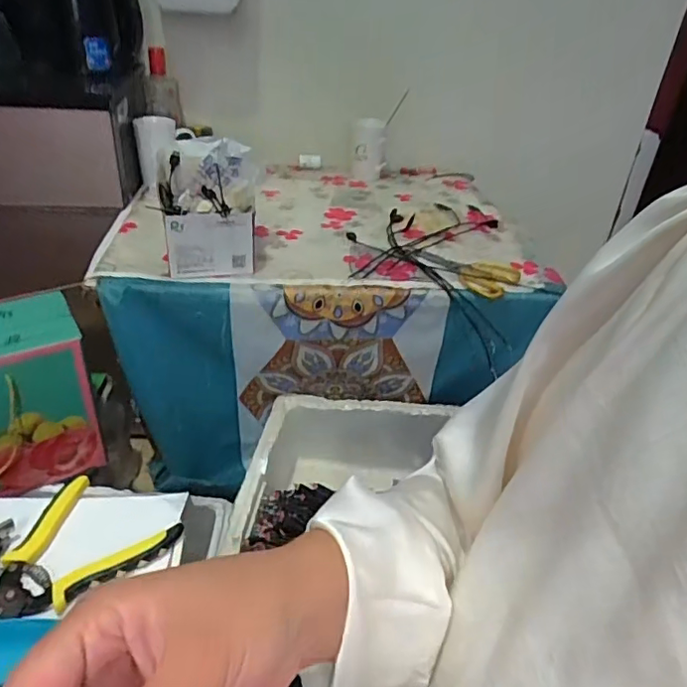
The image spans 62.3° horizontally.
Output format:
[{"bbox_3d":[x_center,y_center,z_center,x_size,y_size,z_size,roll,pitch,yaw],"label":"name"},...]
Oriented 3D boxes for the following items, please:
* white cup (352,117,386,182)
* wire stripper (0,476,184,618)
[{"bbox_3d":[0.059,-0.432,1.252,0.068,0.122,0.085,10,33,7],"label":"white cup"},{"bbox_3d":[-0.213,0.169,0.442,0.109,0.015,0.130,19,36,20],"label":"wire stripper"}]

